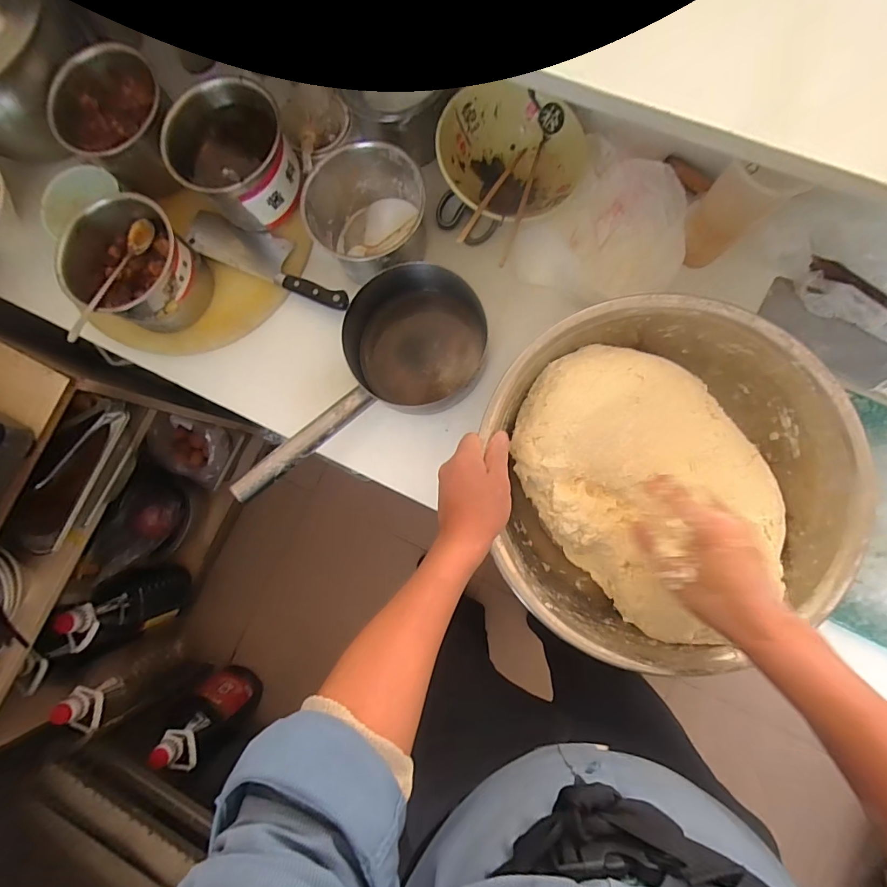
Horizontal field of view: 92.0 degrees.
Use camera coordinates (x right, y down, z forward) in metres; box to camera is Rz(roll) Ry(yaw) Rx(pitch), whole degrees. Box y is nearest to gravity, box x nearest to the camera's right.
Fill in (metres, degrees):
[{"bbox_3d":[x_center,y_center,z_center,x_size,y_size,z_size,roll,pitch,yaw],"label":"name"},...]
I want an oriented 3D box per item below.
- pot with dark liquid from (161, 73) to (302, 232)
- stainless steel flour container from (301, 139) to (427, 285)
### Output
[{"bbox_3d":[-0.276,-0.374,0.577,0.133,0.104,0.129,-1,84,5],"label":"pot with dark liquid"},{"bbox_3d":[-0.099,-0.299,0.581,0.145,0.117,0.138,-1,84,5],"label":"stainless steel flour container"}]

